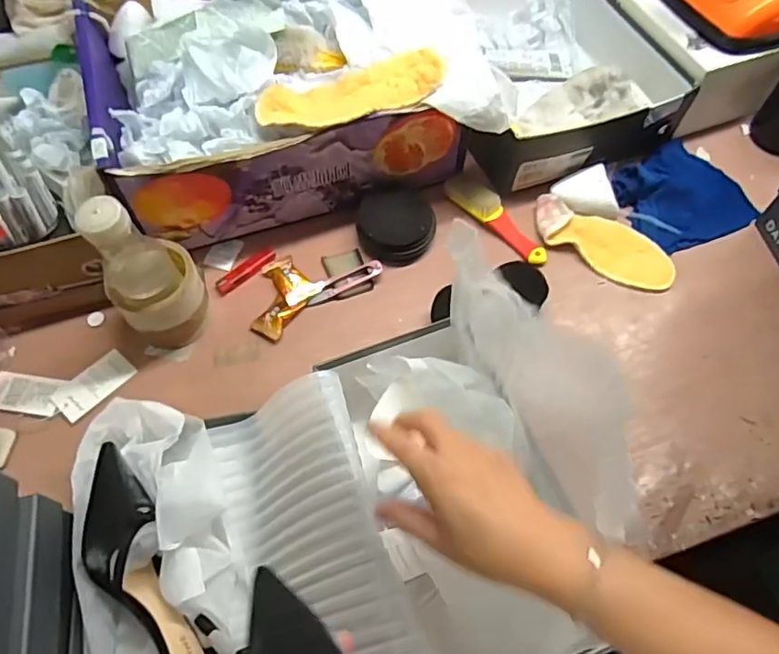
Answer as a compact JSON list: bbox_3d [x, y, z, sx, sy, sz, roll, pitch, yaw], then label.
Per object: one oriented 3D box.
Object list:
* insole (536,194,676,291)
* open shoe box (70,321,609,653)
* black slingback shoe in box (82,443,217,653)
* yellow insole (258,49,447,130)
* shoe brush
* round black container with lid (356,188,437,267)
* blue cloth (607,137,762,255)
[{"bbox_3d":[0.255,-0.102,0.685,0.176,0.020,0.060,27,65,14],"label":"insole"},{"bbox_3d":[-0.057,0.179,0.480,0.413,0.107,0.320,-11,62,-6],"label":"open shoe box"},{"bbox_3d":[-0.213,0.214,0.476,0.082,0.068,0.225,-27,79,-15],"label":"black slingback shoe in box"},{"bbox_3d":[-0.038,-0.247,0.598,0.198,0.021,0.068,-17,63,-10],"label":"yellow insole"},{"bbox_3d":[0.130,-0.137,0.696,0.041,0.020,0.158,-35,67,-18],"label":"shoe brush"},{"bbox_3d":[0.010,-0.119,0.675,0.091,0.032,0.088,0,61,-1],"label":"round black container with lid"},{"bbox_3d":[0.363,-0.170,0.718,0.145,0.033,0.142,-20,63,-11],"label":"blue cloth"}]

